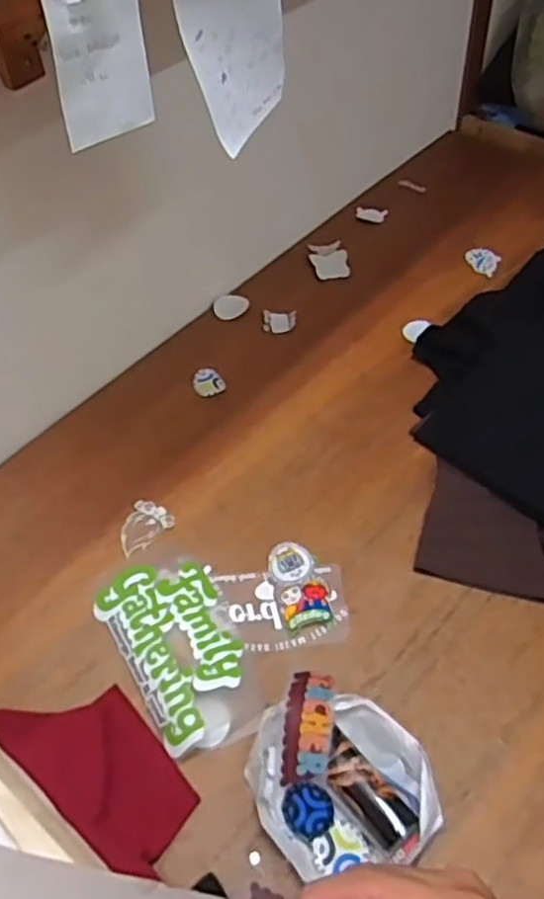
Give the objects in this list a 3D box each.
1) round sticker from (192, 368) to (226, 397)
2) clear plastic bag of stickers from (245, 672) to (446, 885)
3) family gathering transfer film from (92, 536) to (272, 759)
[{"bbox_3d":[-0.102,-0.108,1.115,0.047,0.010,0.054,-16,54,-8],"label":"round sticker"},{"bbox_3d":[0.067,0.345,0.730,0.165,0.056,0.194,-34,58,-20],"label":"clear plastic bag of stickers"},{"bbox_3d":[-0.114,0.227,0.845,0.139,0.033,0.261,-24,55,-13],"label":"family gathering transfer film"}]

